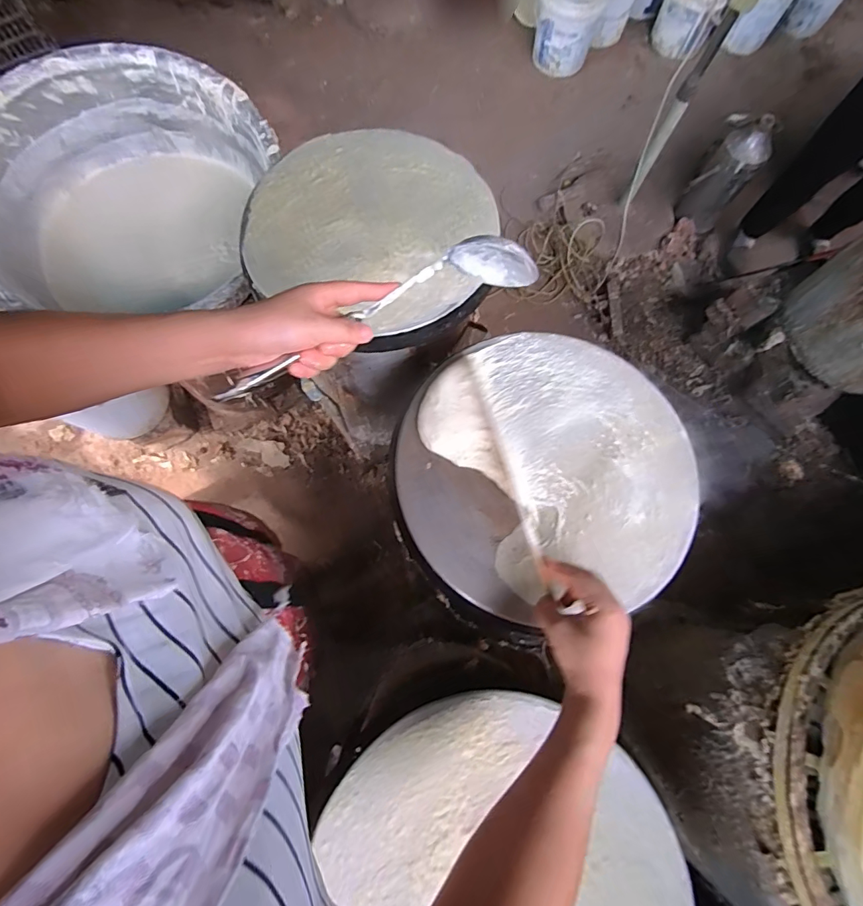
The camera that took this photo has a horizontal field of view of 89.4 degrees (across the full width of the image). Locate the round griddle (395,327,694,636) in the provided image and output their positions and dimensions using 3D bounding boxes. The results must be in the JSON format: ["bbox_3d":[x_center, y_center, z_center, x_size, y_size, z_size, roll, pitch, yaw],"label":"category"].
[{"bbox_3d":[0.139,0.009,0.528,0.347,0.034,0.340,1,73,-2],"label":"round griddle"}]

